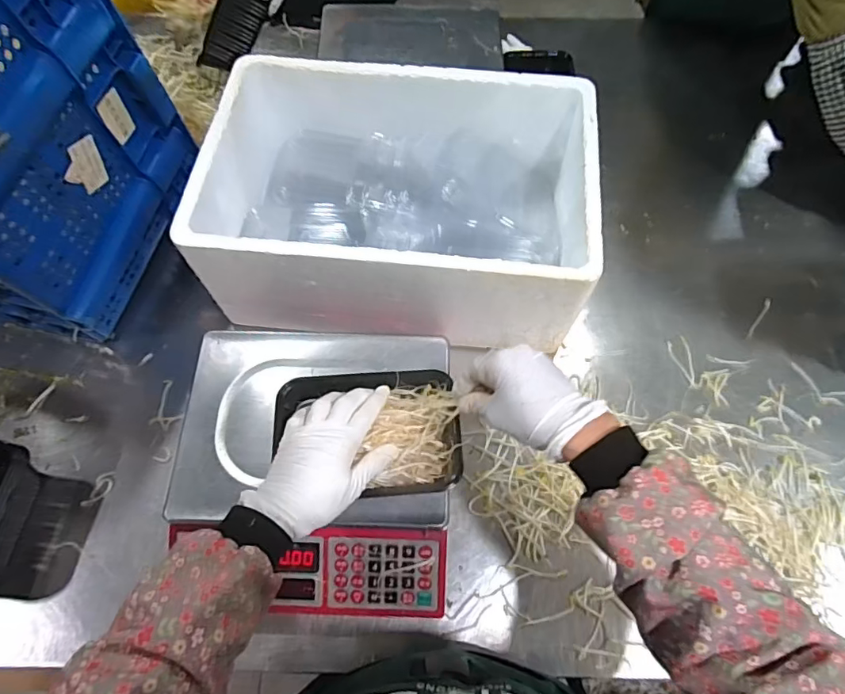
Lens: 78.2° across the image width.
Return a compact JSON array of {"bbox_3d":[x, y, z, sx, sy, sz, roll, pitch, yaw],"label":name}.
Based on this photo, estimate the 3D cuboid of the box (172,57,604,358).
[{"bbox_3d":[-0.029,-0.183,0.709,0.463,0.202,0.310,4,65,2],"label":"box"}]

